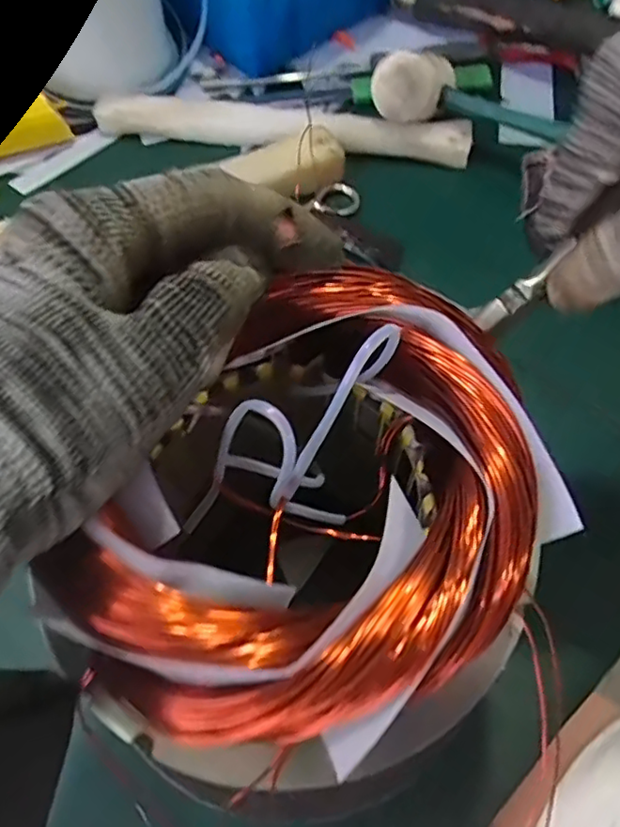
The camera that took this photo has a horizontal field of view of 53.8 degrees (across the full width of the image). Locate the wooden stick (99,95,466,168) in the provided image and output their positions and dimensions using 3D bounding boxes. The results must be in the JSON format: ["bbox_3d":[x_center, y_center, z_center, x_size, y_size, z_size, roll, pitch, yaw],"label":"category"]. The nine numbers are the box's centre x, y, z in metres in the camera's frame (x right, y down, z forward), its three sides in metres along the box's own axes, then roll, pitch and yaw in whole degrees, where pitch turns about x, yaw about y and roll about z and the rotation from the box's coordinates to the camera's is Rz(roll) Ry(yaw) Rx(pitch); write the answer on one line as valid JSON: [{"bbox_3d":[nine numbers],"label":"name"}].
[{"bbox_3d":[-0.023,-0.229,0.483,0.294,0.025,0.030,9,61,6],"label":"wooden stick"}]

